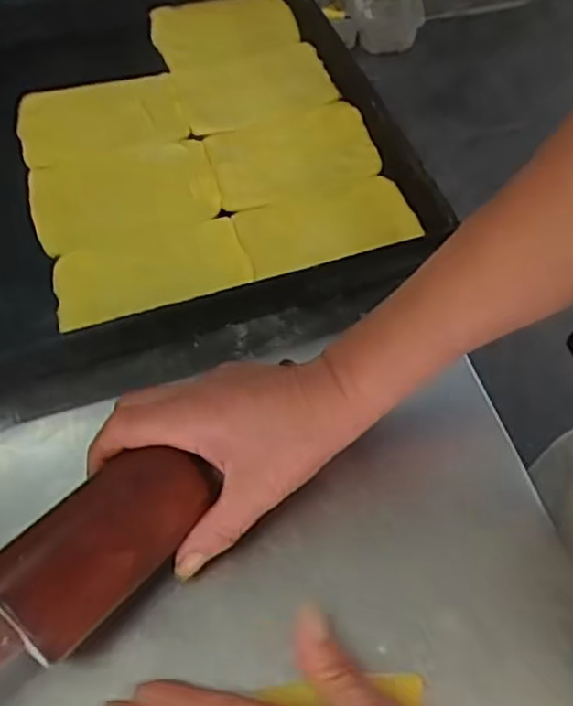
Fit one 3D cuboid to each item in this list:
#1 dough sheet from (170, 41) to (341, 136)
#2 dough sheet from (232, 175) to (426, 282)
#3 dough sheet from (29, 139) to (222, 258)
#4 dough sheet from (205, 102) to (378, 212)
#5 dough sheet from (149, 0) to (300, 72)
[{"bbox_3d":[-0.028,-0.244,0.614,0.142,0.007,0.088,-20,58,-13],"label":"dough sheet"},{"bbox_3d":[0.033,-0.099,0.536,0.135,0.016,0.079,-16,58,-10],"label":"dough sheet"},{"bbox_3d":[-0.132,-0.130,0.547,0.144,0.022,0.096,-15,57,-10],"label":"dough sheet"},{"bbox_3d":[0.005,-0.170,0.575,0.141,0.013,0.085,-19,58,-13],"label":"dough sheet"},{"bbox_3d":[-0.059,-0.314,0.647,0.130,0.018,0.090,-18,58,-12],"label":"dough sheet"}]

